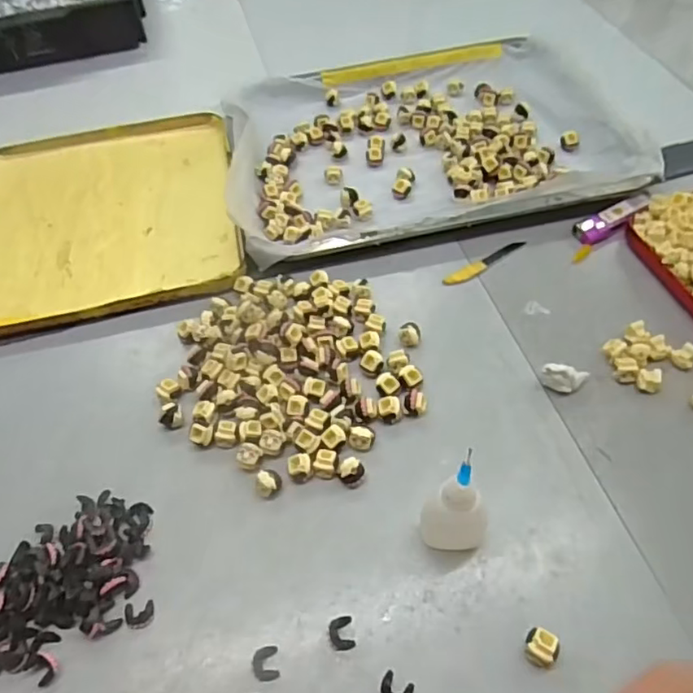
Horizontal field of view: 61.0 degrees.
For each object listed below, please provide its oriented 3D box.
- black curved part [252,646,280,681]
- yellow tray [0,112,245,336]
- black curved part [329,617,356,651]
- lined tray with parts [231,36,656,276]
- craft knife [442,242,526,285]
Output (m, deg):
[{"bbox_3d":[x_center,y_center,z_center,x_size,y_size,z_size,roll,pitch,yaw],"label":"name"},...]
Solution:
[{"bbox_3d":[-0.043,0.167,0.310,0.014,0.004,0.016,-10,54,-2],"label":"black curved part"},{"bbox_3d":[-0.223,-0.123,0.529,0.238,0.014,0.250,-13,54,-4],"label":"yellow tray"},{"bbox_3d":[-0.003,0.154,0.316,0.013,0.004,0.016,-11,54,-3],"label":"black curved part"},{"bbox_3d":[0.072,-0.202,0.550,0.358,0.033,0.272,-10,54,-2],"label":"lined tray with parts"},{"bbox_3d":[0.112,-0.068,0.471,0.079,0.004,0.013,-29,57,-15],"label":"craft knife"}]

